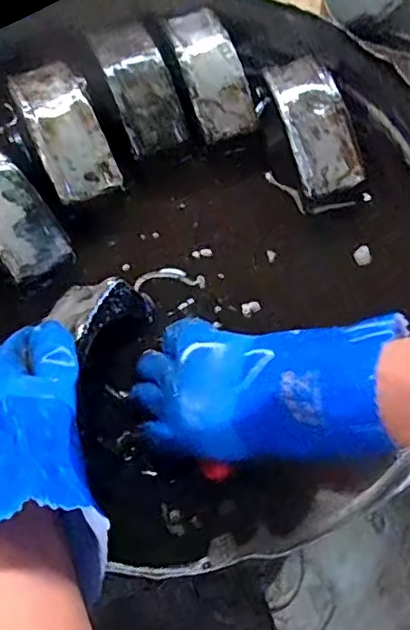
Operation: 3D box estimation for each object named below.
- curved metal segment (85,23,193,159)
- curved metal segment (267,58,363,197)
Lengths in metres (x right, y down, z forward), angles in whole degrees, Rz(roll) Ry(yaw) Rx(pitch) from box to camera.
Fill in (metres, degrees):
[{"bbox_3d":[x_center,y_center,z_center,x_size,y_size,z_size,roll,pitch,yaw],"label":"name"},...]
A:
[{"bbox_3d":[-0.066,-0.227,0.602,0.059,0.038,0.146,-20,69,-11],"label":"curved metal segment"},{"bbox_3d":[0.104,-0.188,0.584,0.057,0.035,0.144,-13,68,-8],"label":"curved metal segment"}]

